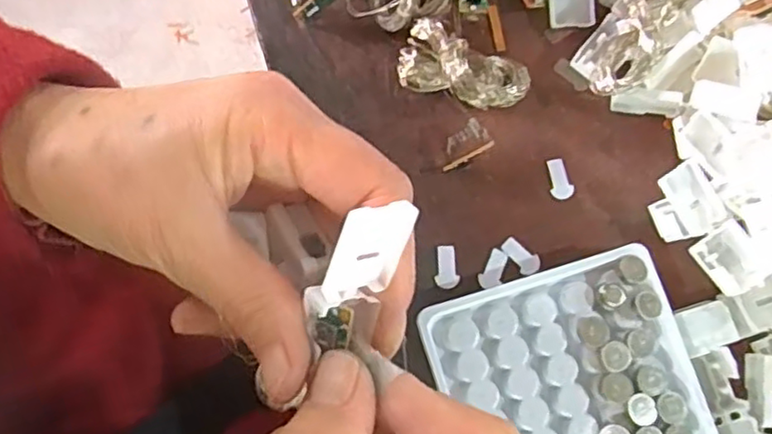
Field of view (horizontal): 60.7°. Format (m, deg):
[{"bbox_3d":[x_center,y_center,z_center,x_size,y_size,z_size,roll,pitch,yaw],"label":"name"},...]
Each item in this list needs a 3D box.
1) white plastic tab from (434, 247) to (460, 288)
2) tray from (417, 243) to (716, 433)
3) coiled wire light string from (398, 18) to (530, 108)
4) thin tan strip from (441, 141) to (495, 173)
[{"bbox_3d":[0.024,0.020,0.267,0.010,0.004,0.017,-10,80,-5],"label":"white plastic tab"},{"bbox_3d":[0.076,0.084,0.247,0.092,0.019,0.129,-17,80,-7],"label":"tray"},{"bbox_3d":[0.032,-0.059,0.270,0.053,0.027,0.027,20,78,1],"label":"coiled wire light string"},{"bbox_3d":[0.033,-0.023,0.267,0.026,0.008,0.004,-30,78,28],"label":"thin tan strip"}]

